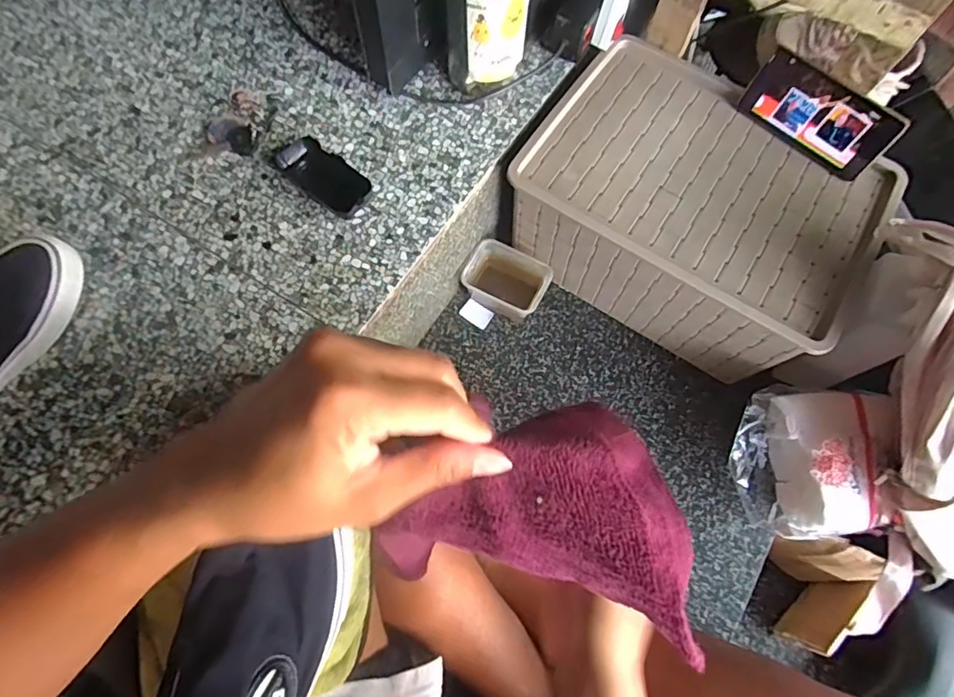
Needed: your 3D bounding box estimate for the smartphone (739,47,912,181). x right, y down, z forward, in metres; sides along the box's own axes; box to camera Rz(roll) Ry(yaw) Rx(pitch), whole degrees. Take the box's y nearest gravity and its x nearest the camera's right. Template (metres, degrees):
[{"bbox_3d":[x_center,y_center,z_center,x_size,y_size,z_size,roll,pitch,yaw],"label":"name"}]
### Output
[{"bbox_3d":[0.392,-0.268,0.611,0.162,0.079,0.010,41,47,15],"label":"smartphone"}]

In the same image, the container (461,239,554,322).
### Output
[{"bbox_3d":[0.041,-0.091,0.721,0.105,0.052,0.074,30,72,8],"label":"container"}]

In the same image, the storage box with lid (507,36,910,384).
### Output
[{"bbox_3d":[0.265,-0.175,0.680,0.387,0.151,0.276,34,72,11],"label":"storage box with lid"}]

